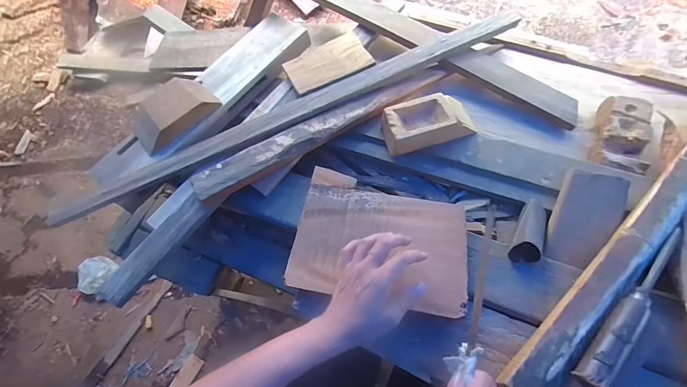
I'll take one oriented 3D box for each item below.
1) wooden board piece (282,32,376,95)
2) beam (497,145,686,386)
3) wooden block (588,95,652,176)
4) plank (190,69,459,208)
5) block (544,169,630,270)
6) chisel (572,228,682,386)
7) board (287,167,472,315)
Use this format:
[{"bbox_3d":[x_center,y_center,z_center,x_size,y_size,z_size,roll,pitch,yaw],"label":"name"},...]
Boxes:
[{"bbox_3d":[-0.029,-0.234,0.592,0.148,0.010,0.091,-28,65,-7],"label":"wooden board piece"},{"bbox_3d":[0.415,0.021,0.431,0.619,0.034,0.046,-42,67,-13],"label":"beam"},{"bbox_3d":[0.454,-0.091,0.540,0.076,0.039,0.145,17,68,14],"label":"wooden block"},{"bbox_3d":[-0.019,-0.118,0.548,0.476,0.040,0.057,-32,66,-12],"label":"plank"},{"bbox_3d":[0.337,0.037,0.462,0.076,0.021,0.130,18,91,25],"label":"block"},{"bbox_3d":[0.340,0.123,0.380,0.239,0.025,0.027,-43,68,-14],"label":"chisel"},{"bbox_3d":[0.052,0.063,0.472,0.236,0.015,0.173,10,65,8],"label":"board"}]

